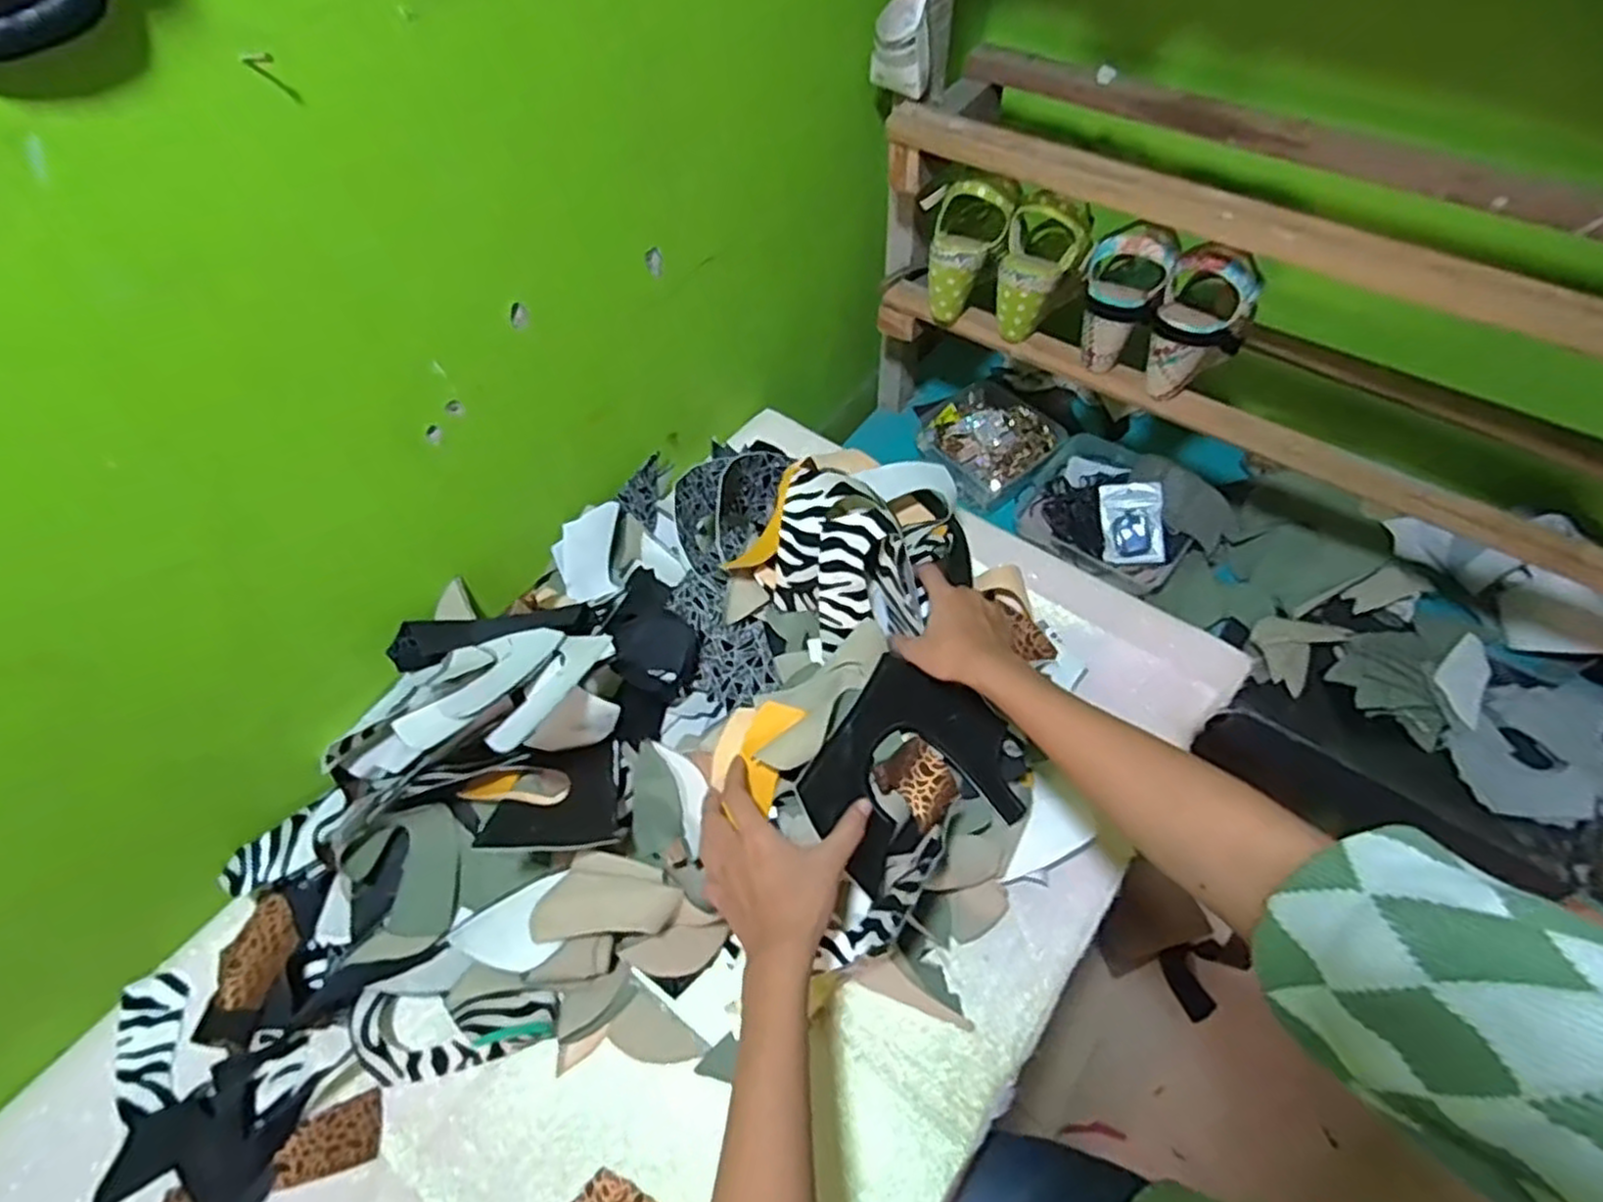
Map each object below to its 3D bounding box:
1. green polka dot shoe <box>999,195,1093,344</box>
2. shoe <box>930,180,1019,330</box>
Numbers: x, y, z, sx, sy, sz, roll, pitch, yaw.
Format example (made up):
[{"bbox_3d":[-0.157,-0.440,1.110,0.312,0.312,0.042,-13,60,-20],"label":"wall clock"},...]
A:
[{"bbox_3d":[0.257,-0.357,0.810,0.083,0.137,0.083,12,57,11],"label":"green polka dot shoe"},{"bbox_3d":[0.177,-0.387,0.838,0.079,0.149,0.075,32,32,18],"label":"shoe"}]

